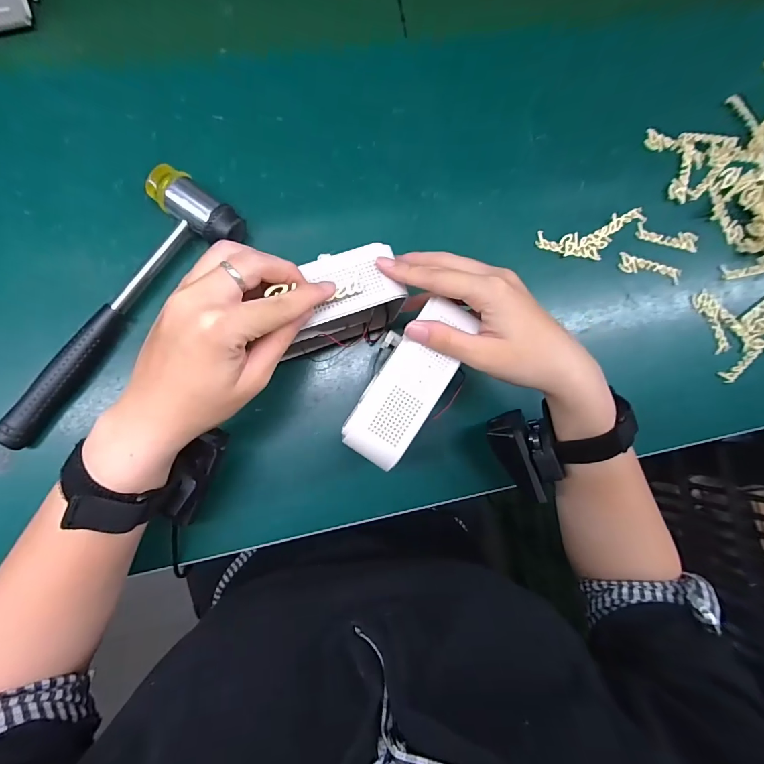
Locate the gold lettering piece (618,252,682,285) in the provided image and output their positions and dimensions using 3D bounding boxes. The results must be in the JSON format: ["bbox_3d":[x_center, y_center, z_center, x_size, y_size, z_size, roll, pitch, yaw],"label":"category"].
[{"bbox_3d":[0.265,-0.111,0.396,0.063,0.004,0.016,16,83,-5],"label":"gold lettering piece"}]

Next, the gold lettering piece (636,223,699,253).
[{"bbox_3d":[0.283,-0.144,0.396,0.061,0.008,0.017,13,84,-6],"label":"gold lettering piece"}]

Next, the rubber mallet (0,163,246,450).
[{"bbox_3d":[-0.224,-0.061,0.324,0.079,0.038,0.253,41,82,-2],"label":"rubber mallet"}]

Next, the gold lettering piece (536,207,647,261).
[{"bbox_3d":[0.207,-0.139,0.390,0.110,0.004,0.038,-14,88,-5],"label":"gold lettering piece"}]

